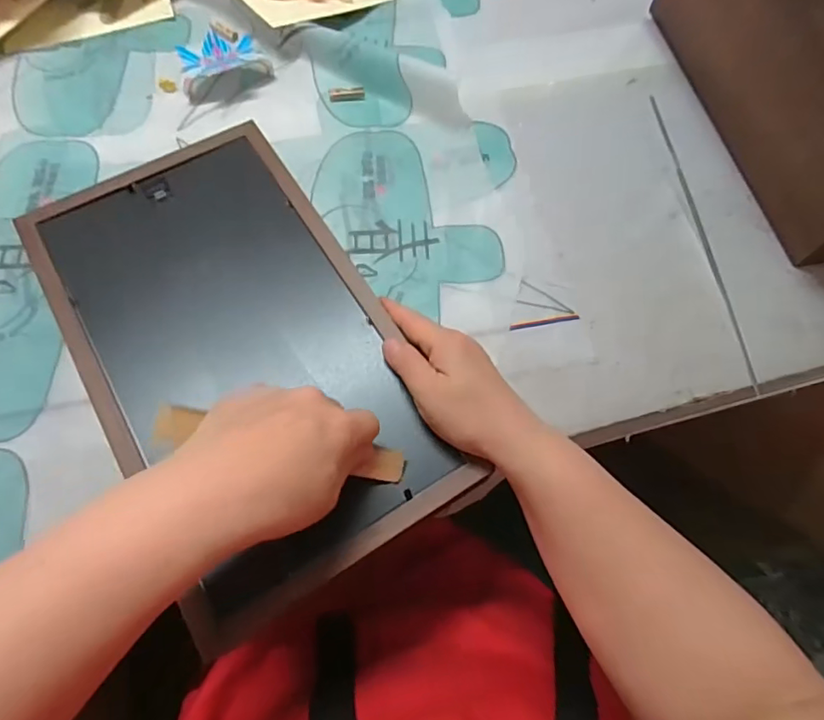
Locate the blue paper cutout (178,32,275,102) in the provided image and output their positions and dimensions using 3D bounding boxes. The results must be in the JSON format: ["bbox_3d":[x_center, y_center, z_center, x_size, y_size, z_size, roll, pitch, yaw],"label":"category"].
[{"bbox_3d":[-0.193,-0.300,0.535,0.083,0.017,0.097,-26,69,-12],"label":"blue paper cutout"}]

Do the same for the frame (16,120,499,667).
[{"bbox_3d":[-0.123,-0.016,0.374,0.195,0.014,0.349,-29,72,-14],"label":"frame"}]

